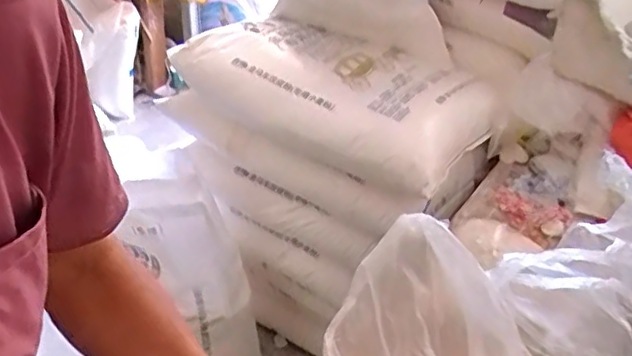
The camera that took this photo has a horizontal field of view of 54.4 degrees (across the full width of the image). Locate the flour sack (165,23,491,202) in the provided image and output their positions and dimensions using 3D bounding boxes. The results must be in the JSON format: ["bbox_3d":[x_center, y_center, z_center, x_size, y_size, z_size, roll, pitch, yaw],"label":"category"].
[{"bbox_3d":[0.035,-0.193,1.329,0.652,0.131,0.318,26,43,26],"label":"flour sack"}]

